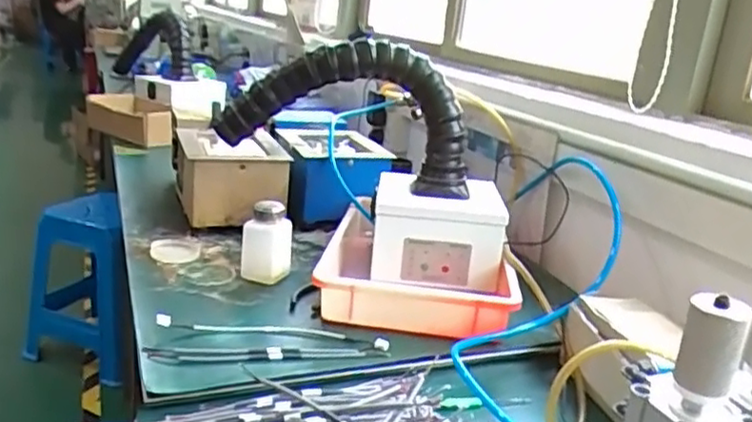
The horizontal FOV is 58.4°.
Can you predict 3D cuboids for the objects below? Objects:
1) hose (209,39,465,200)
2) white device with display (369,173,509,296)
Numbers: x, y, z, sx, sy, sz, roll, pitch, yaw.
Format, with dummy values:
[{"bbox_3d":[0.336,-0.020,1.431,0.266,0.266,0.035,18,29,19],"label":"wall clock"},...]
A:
[{"bbox_3d":[-0.042,-0.141,0.957,0.344,0.196,0.152,2,17,-11],"label":"hose"},{"bbox_3d":[0.085,0.029,0.975,0.174,0.128,0.150,5,17,0],"label":"white device with display"}]

